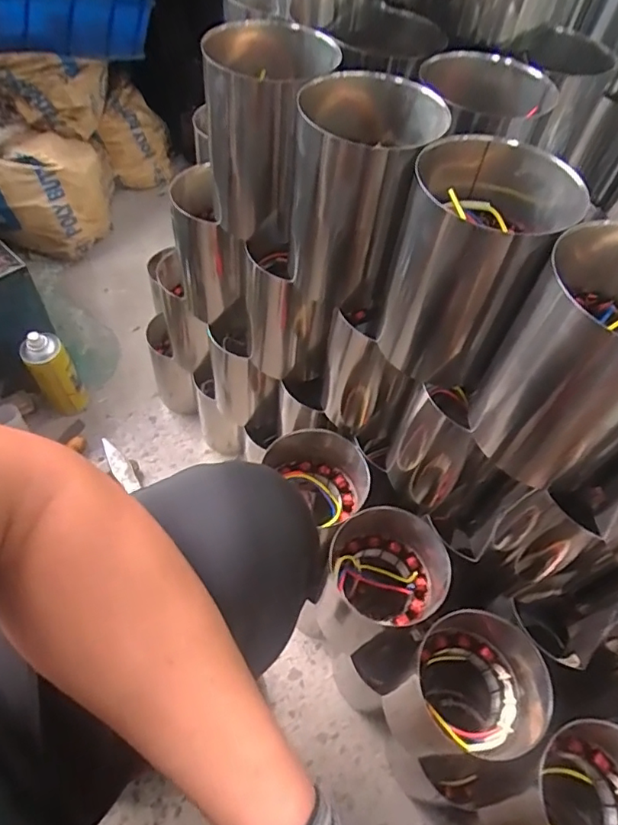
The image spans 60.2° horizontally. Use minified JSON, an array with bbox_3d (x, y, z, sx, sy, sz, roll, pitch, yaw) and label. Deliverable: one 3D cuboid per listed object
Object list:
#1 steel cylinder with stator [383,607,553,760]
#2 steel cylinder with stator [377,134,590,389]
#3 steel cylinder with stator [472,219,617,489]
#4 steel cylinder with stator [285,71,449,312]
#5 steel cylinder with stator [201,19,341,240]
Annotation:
[{"bbox_3d":[0.169,0.304,0.591,0.141,0.134,0.119,-34,65,-26],"label":"steel cylinder with stator"},{"bbox_3d":[0.133,-0.123,0.456,0.118,0.172,0.115,18,55,7],"label":"steel cylinder with stator"},{"bbox_3d":[0.210,-0.036,0.405,0.116,0.173,0.108,38,60,20],"label":"steel cylinder with stator"},{"bbox_3d":[0.045,-0.205,0.508,0.120,0.177,0.112,19,55,8],"label":"steel cylinder with stator"},{"bbox_3d":[-0.040,-0.292,0.547,0.111,0.160,0.122,3,55,-4],"label":"steel cylinder with stator"}]

